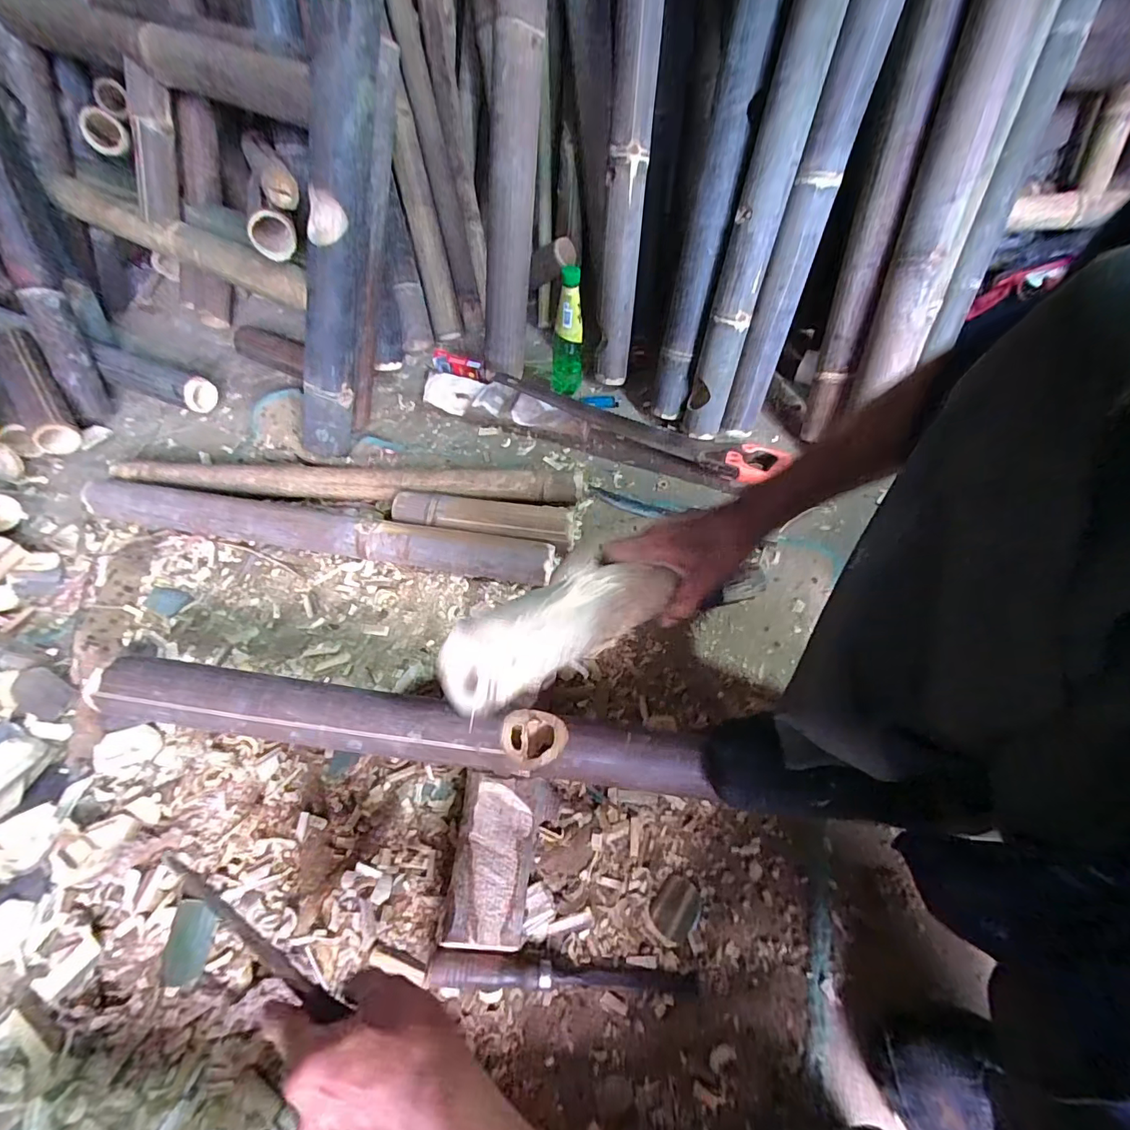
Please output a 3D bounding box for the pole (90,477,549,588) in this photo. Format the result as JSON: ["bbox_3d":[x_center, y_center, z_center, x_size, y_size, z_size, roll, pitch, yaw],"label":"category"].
[{"bbox_3d":[-0.336,-0.044,0.689,0.646,0.065,0.061,8,54,2],"label":"pole"}]

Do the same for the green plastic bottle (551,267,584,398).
[{"bbox_3d":[0.008,-0.406,0.874,0.057,0.222,0.050,2,55,-3],"label":"green plastic bottle"}]

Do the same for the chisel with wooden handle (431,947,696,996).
[{"bbox_3d":[0.001,0.363,0.442,0.235,0.020,0.026,3,54,-1],"label":"chisel with wooden handle"}]

